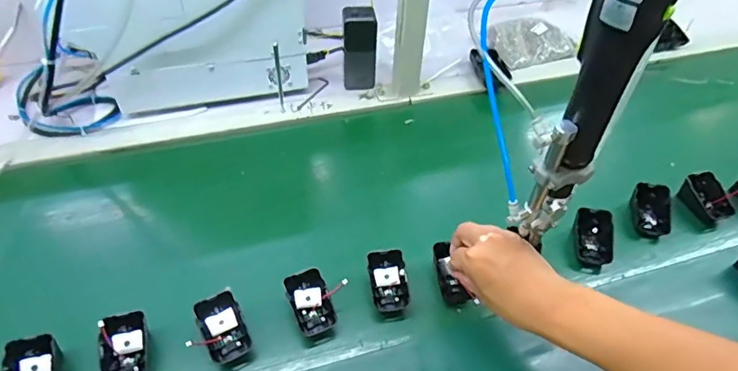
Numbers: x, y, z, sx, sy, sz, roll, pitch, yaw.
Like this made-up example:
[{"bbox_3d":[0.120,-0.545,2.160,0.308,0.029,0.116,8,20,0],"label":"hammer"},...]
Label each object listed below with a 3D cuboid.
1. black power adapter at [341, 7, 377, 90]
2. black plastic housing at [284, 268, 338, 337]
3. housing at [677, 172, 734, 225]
[{"bbox_3d":[-0.016,-0.228,0.792,0.061,0.124,0.053,0,45,-3],"label":"black power adapter"},{"bbox_3d":[-0.066,0.131,0.527,0.045,0.020,0.070,-19,76,-16],"label":"black plastic housing"},{"bbox_3d":[0.467,0.018,0.655,0.034,0.044,0.061,-10,47,-13],"label":"housing"}]

